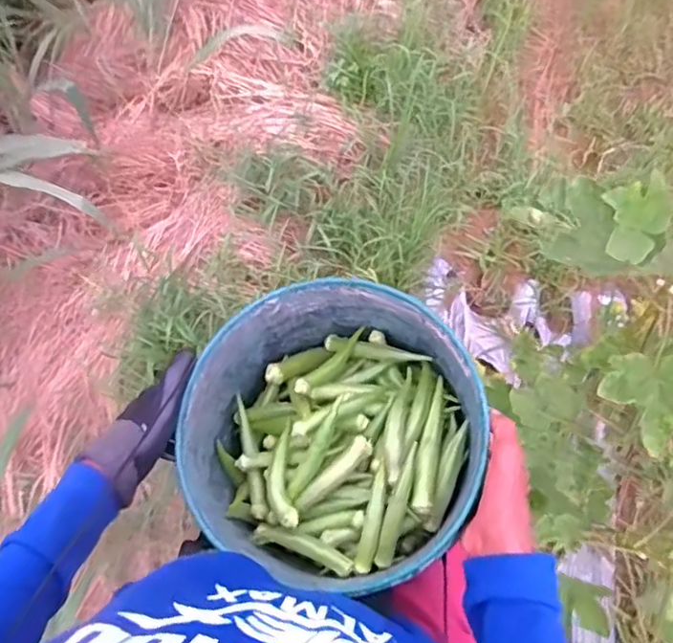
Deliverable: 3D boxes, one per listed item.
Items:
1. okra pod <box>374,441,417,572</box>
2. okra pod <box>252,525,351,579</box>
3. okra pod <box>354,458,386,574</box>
[{"bbox_3d":[0.061,0.181,0.590,0.018,0.018,0.118,16,84,9],"label":"okra pod"},{"bbox_3d":[-0.034,0.226,0.604,0.111,0.011,0.023,13,70,24],"label":"okra pod"},{"bbox_3d":[0.037,0.193,0.591,0.018,0.018,0.103,13,71,7],"label":"okra pod"}]

